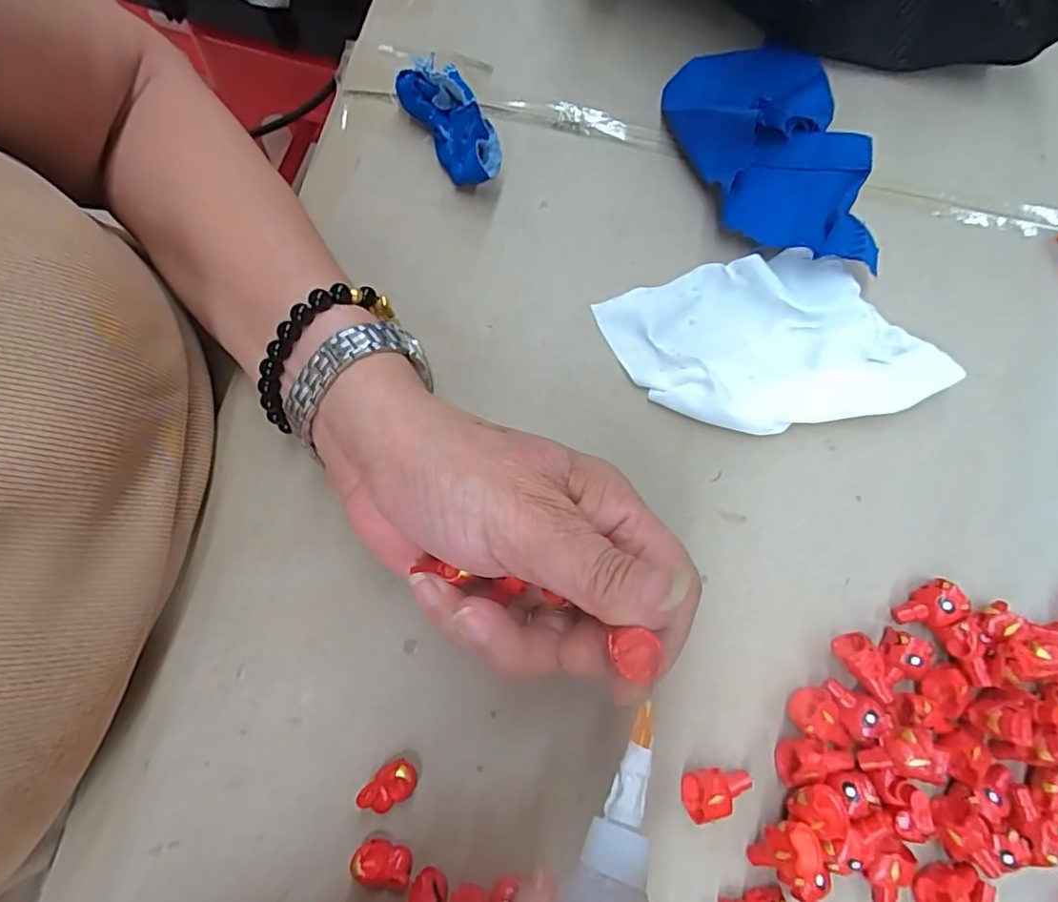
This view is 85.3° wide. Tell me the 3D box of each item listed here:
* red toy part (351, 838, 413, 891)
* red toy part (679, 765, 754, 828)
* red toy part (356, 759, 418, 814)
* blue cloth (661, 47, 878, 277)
[{"bbox_3d":[-0.052,0.147,0.206,0.020,0.012,0.011,14,78,3],"label":"red toy part"},{"bbox_3d":[0.071,0.127,0.213,0.026,0.013,0.016,-4,77,-1],"label":"red toy part"},{"bbox_3d":[-0.051,0.124,0.213,0.022,0.011,0.013,-37,80,-8],"label":"red toy part"},{"bbox_3d":[0.109,-0.140,0.263,0.079,0.029,0.127,-4,77,-1],"label":"blue cloth"}]

